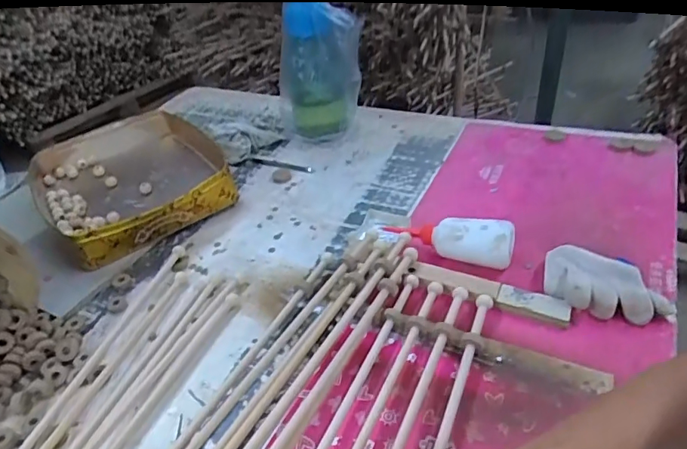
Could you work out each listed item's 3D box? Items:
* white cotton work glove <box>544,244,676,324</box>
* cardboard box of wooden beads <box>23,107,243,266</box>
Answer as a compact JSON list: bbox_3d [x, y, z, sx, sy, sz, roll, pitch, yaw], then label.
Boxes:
[{"bbox_3d":[0.313,0.069,0.569,0.136,0.037,0.082,10,39,21],"label":"white cotton work glove"},{"bbox_3d":[-0.381,-0.081,0.888,0.300,0.085,0.377,-28,41,-27],"label":"cardboard box of wooden beads"}]

